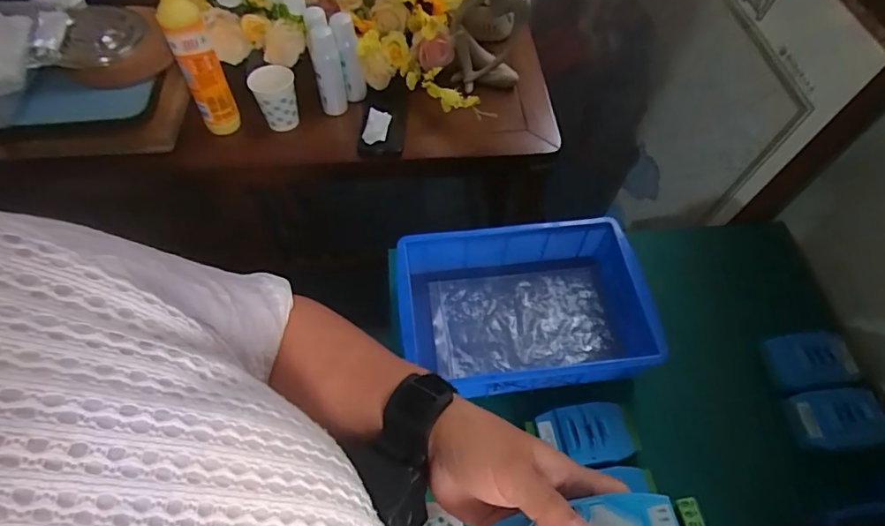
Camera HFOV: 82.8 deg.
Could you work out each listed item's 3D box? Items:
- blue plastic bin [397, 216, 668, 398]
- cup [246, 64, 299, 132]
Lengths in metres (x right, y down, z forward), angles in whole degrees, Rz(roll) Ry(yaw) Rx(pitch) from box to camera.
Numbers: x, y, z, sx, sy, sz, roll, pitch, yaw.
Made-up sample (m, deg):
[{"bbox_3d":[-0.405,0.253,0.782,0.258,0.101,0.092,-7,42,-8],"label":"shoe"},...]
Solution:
[{"bbox_3d":[0.101,0.058,0.621,0.291,0.084,0.197,-7,58,-5],"label":"blue plastic bin"},{"bbox_3d":[-0.278,-0.274,0.848,0.071,0.099,0.065,-20,60,-13],"label":"cup"}]

